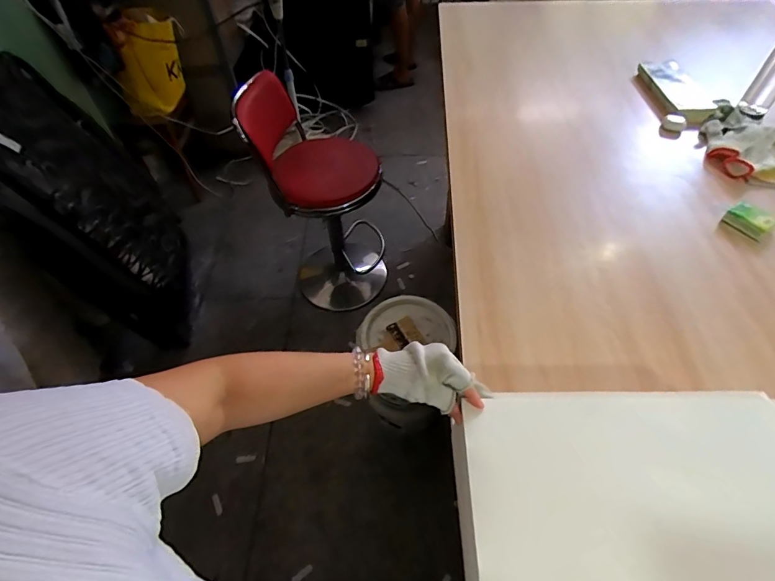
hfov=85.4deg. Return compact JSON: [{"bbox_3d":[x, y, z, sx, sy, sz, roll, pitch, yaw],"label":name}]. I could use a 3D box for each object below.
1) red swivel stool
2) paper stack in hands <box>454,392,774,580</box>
[{"bbox_3d":[-0.222,-0.285,1.580,0.383,0.901,0.396,-15,53,-9],"label":"red swivel stool"},{"bbox_3d":[0.260,0.230,0.418,0.364,0.023,0.266,-1,53,3],"label":"paper stack in hands"}]

